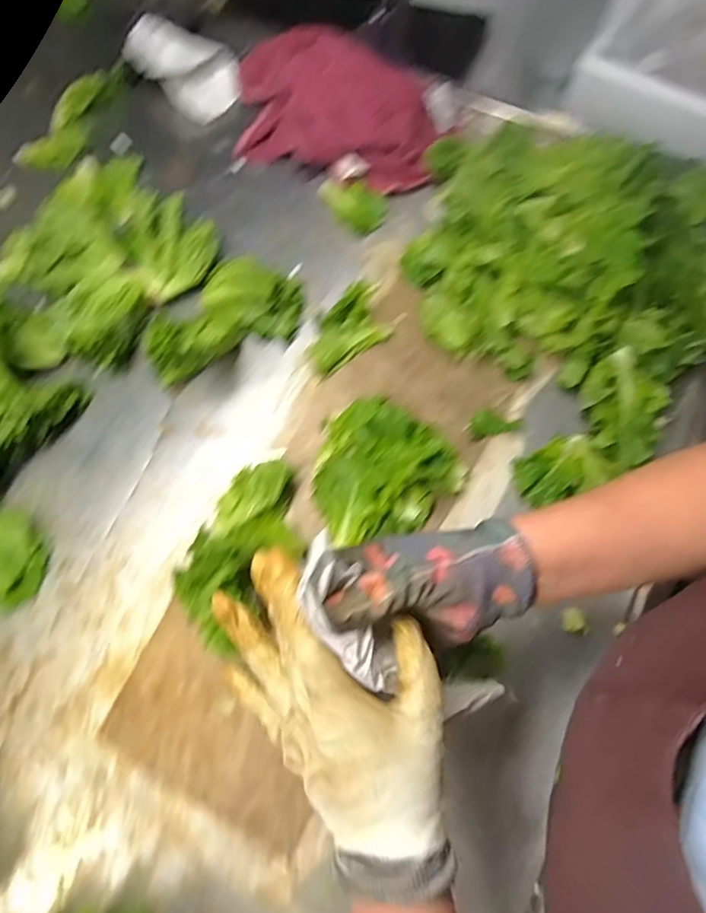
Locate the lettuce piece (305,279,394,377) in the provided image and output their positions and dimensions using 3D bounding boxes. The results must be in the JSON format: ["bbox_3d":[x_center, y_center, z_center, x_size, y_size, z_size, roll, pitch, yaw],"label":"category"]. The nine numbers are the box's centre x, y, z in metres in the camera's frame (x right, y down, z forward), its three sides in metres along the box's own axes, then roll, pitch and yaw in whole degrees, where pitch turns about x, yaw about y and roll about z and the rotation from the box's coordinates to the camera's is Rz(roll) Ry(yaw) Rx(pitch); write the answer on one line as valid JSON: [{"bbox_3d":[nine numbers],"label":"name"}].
[{"bbox_3d":[-0.001,-0.139,0.538,0.061,0.025,0.122,37,74,14],"label":"lettuce piece"}]

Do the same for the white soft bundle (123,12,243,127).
[{"bbox_3d":[-0.234,-0.533,0.673,0.146,0.067,0.085,33,73,13],"label":"white soft bundle"}]

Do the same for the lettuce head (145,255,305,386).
[{"bbox_3d":[-0.136,-0.148,0.523,0.180,0.069,0.094,-36,73,-12],"label":"lettuce head"}]

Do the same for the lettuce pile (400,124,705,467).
[{"bbox_3d":[0.226,-0.229,0.529,0.371,0.101,0.322,37,74,14],"label":"lettuce pile"}]

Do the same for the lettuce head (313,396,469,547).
[{"bbox_3d":[0.027,0.003,0.471,0.137,0.049,0.132,0,69,1],"label":"lettuce head"}]

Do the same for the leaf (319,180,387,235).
[{"bbox_3d":[-0.001,-0.312,0.607,0.082,0.024,0.052,35,74,13],"label":"leaf"}]

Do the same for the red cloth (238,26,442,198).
[{"bbox_3d":[-0.030,-0.443,0.617,0.289,0.090,0.161,22,71,9],"label":"red cloth"}]

